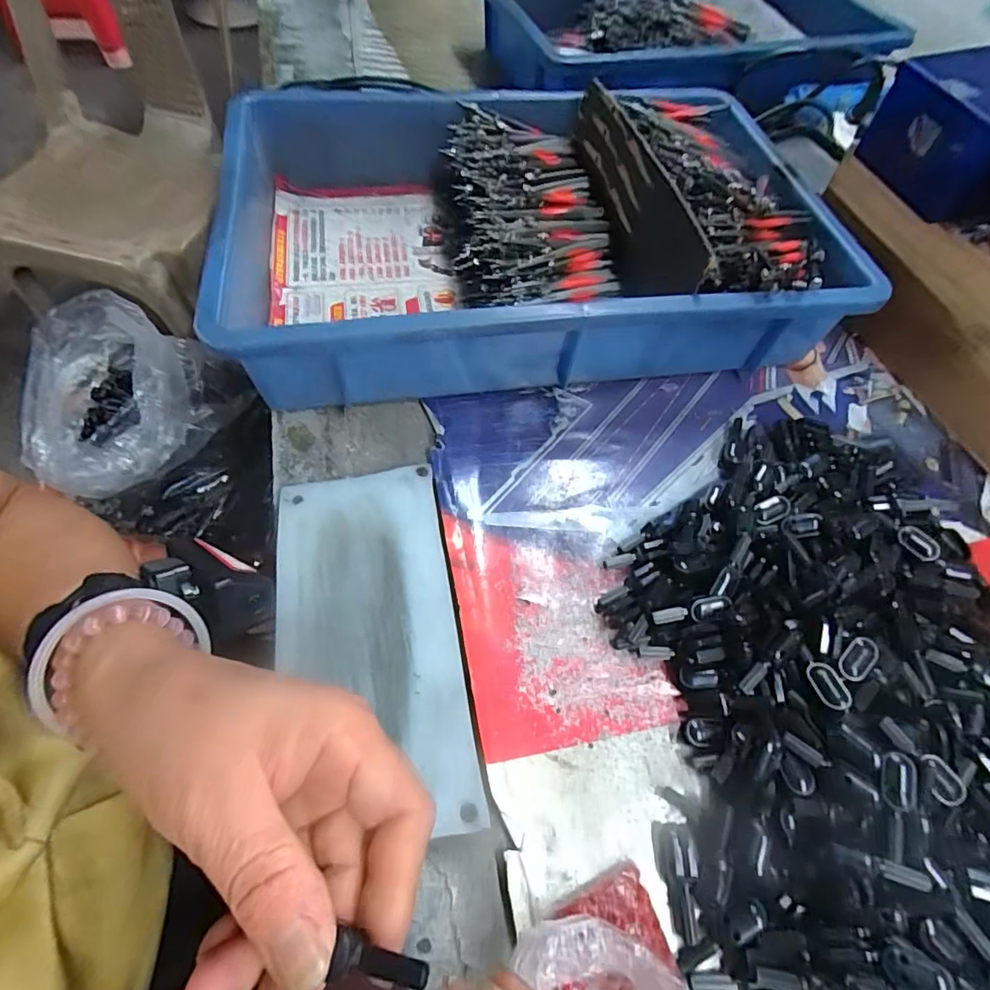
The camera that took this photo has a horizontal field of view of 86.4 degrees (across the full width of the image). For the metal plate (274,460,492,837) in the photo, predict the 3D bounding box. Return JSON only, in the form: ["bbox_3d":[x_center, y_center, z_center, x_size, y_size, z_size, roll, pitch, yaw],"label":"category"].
[{"bbox_3d":[-0.067,0.072,0.284,0.093,0.008,0.195,-9,60,-10],"label":"metal plate"}]

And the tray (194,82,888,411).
[{"bbox_3d":[0.024,-0.214,0.412,0.427,0.087,0.299,-7,60,-9],"label":"tray"}]

